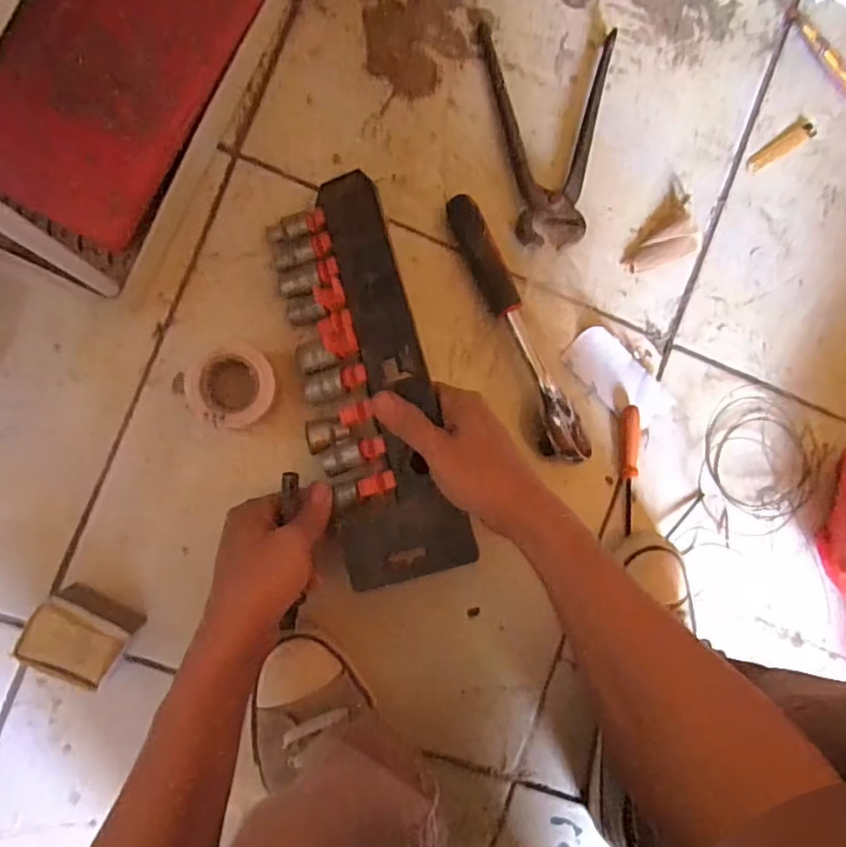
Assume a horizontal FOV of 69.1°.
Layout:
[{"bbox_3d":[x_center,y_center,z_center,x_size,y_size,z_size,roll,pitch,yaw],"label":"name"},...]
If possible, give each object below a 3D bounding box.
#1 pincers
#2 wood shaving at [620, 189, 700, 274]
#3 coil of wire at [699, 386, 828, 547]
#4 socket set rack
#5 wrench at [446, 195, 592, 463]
[{"bbox_3d":[0.104,-0.242,0.519,0.112,0.019,0.183,2,90,-8],"label":"pincers"},{"bbox_3d":[0.206,-0.167,0.540,0.070,0.011,0.055,-25,93,-7],"label":"wood shaving"},{"bbox_3d":[0.298,0.034,0.554,0.123,0.013,0.124,0,90,-8],"label":"coil of wire"},{"bbox_3d":[-0.045,-0.033,0.467,0.100,0.038,0.306,-14,83,10],"label":"socket set rack"},{"bbox_3d":[0.078,-0.077,0.513,0.037,0.032,0.235,-27,94,-7],"label":"wrench"}]

